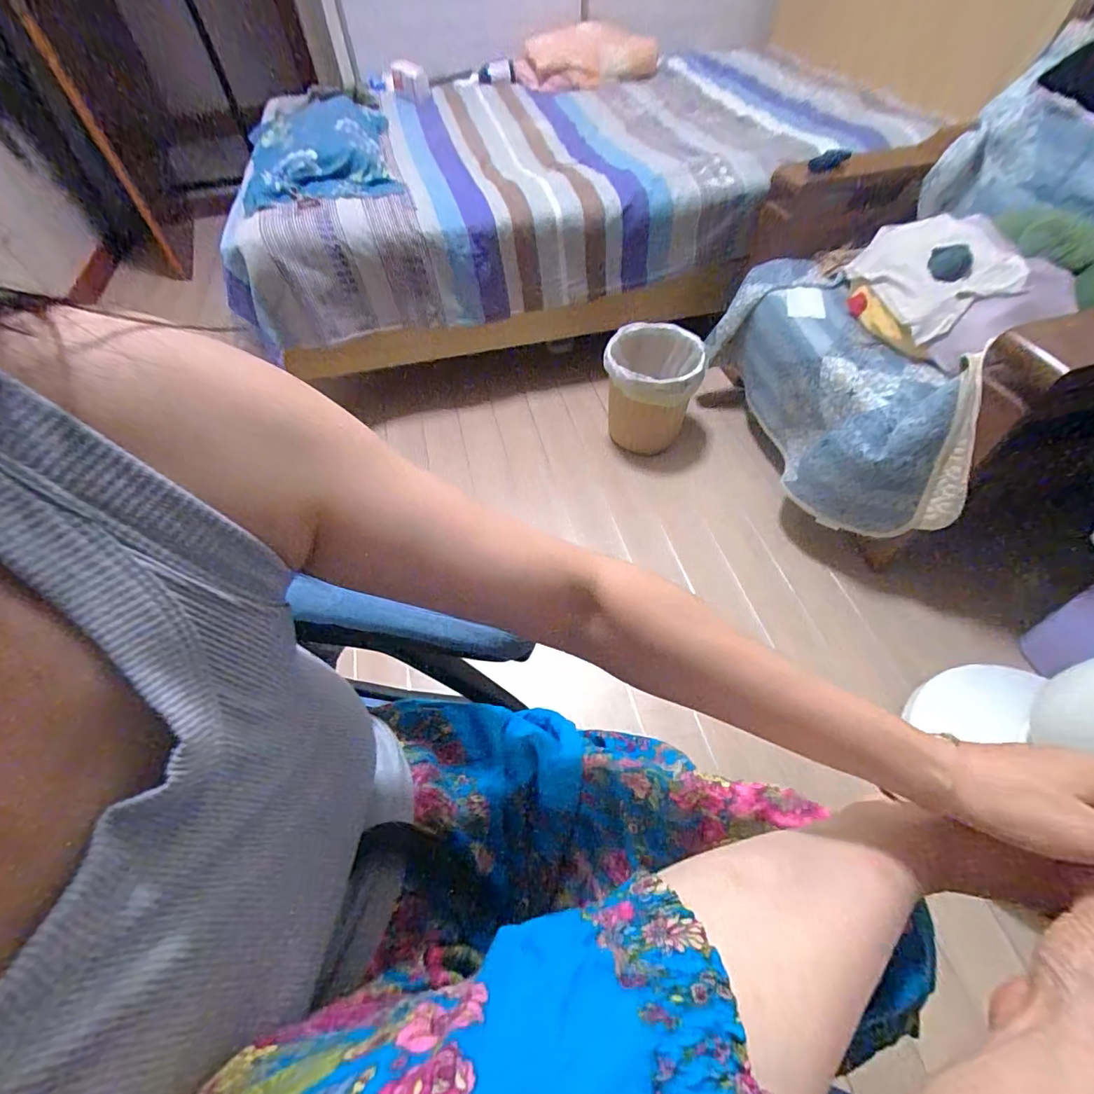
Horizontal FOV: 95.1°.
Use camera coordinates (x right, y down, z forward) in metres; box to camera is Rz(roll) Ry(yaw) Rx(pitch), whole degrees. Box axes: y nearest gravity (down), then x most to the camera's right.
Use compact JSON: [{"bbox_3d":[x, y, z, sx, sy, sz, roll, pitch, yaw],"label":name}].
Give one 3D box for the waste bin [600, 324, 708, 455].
[{"bbox_3d":[0.287,-0.436,1.414,0.237,0.290,0.216,-1,55,1],"label":"waste bin"}]

